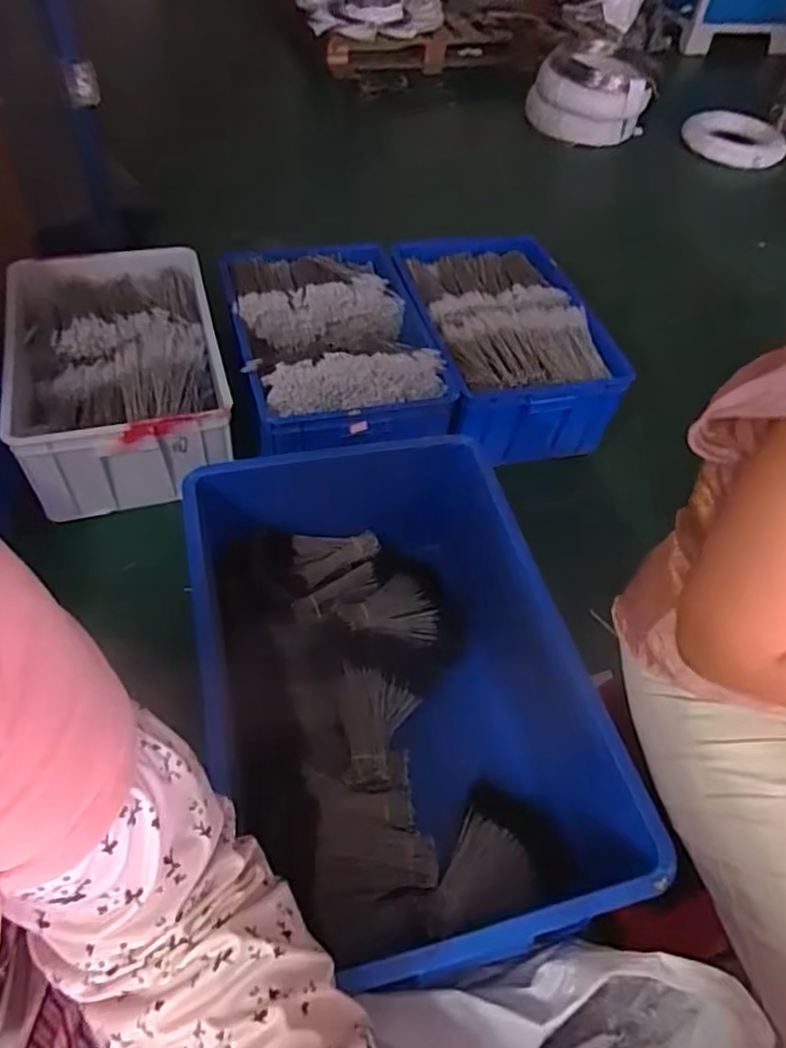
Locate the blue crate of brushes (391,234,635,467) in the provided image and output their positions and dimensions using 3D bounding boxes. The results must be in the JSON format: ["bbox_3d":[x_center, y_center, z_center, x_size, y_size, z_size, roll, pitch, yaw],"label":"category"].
[{"bbox_3d":[0.267,-0.459,1.693,0.456,0.232,0.688,-6,53,-10],"label":"blue crate of brushes"}]

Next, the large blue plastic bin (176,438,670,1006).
[{"bbox_3d":[-0.006,0.175,0.847,0.455,0.208,0.675,-8,53,-12],"label":"large blue plastic bin"}]

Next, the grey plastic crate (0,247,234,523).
[{"bbox_3d":[-0.608,-0.338,1.488,0.431,0.213,0.617,-10,54,-13],"label":"grey plastic crate"}]

